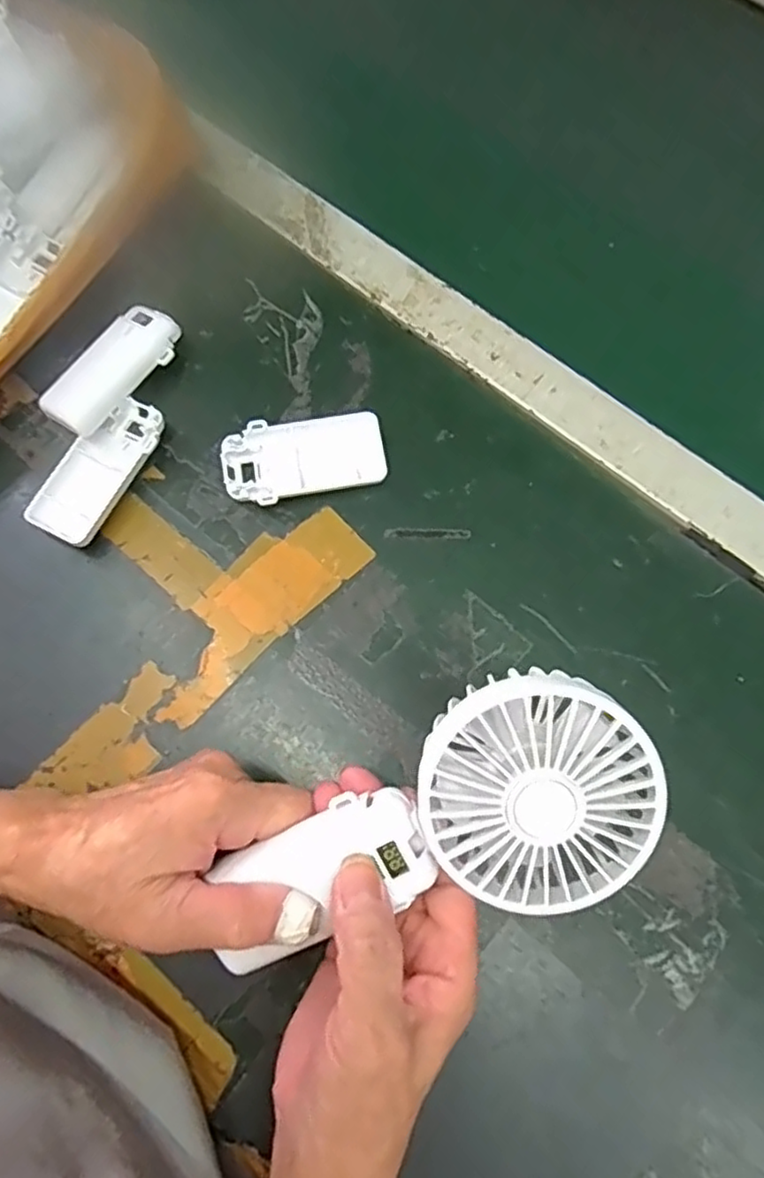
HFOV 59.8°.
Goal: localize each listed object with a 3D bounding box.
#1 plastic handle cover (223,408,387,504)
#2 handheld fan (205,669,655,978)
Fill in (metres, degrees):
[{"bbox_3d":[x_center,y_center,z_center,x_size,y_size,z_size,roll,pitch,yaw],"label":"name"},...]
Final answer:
[{"bbox_3d":[-0.047,-0.079,0.404,0.096,0.017,0.049,-12,73,-2],"label":"plastic handle cover"},{"bbox_3d":[0.023,0.096,0.245,0.159,0.043,0.083,-29,76,-6],"label":"handheld fan"}]

